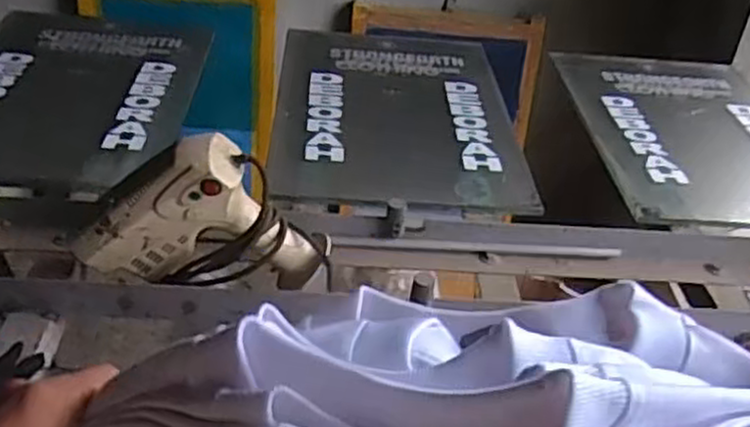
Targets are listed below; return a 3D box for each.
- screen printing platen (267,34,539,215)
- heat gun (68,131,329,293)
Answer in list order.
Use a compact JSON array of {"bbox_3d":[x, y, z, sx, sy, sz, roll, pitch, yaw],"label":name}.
[{"bbox_3d":[0.033,-0.204,1.374,0.406,0.024,0.651,3,35,-4],"label":"screen printing platen"},{"bbox_3d":[-0.204,0.007,0.887,0.293,0.194,0.080,-1,35,-10],"label":"heat gun"}]

